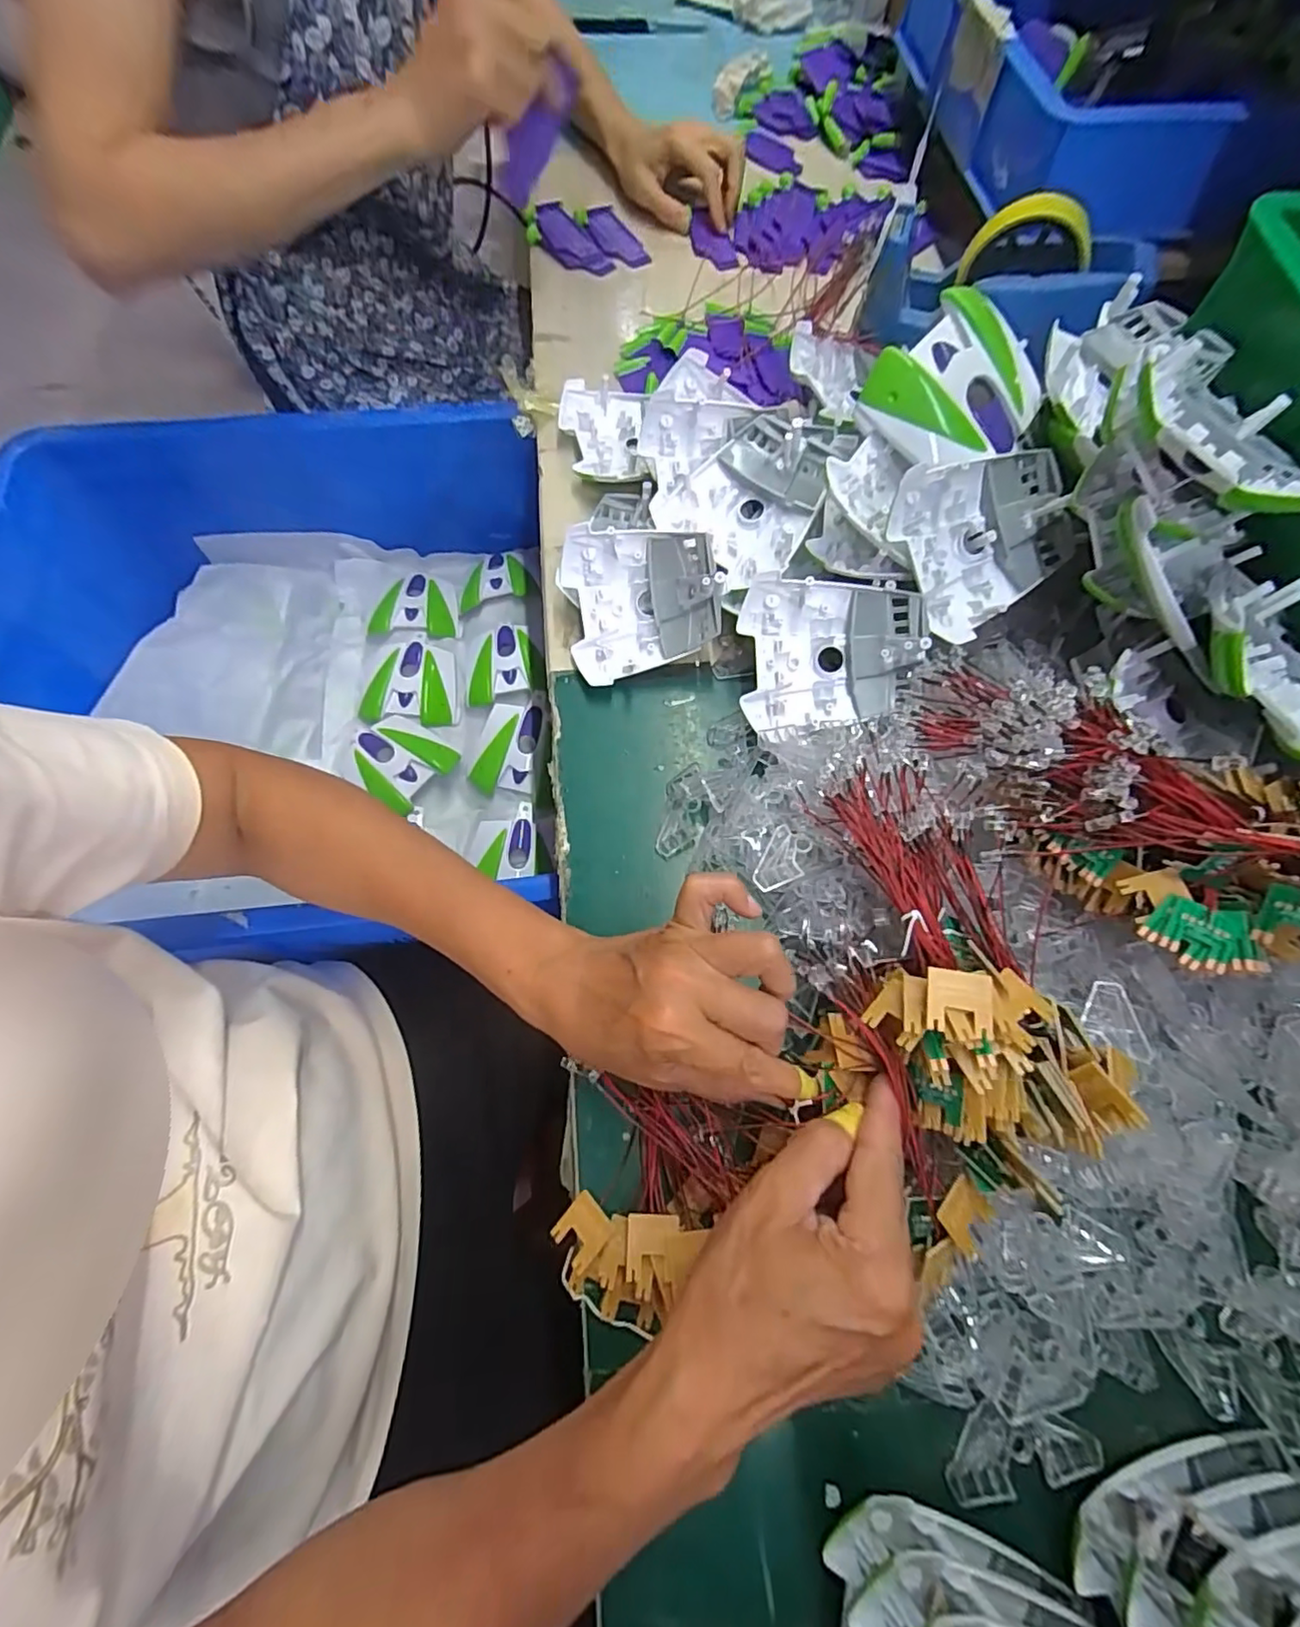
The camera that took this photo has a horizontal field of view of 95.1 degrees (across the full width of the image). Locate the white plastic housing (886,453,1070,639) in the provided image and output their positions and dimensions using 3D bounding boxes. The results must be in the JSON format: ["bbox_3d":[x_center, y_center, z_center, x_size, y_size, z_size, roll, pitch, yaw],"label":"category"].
[{"bbox_3d":[0.203,-0.173,0.363,0.105,0.022,0.095,-31,102,-1],"label":"white plastic housing"}]

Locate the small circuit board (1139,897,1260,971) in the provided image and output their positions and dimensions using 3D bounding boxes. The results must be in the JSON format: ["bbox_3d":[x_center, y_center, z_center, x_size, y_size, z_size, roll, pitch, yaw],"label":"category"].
[{"bbox_3d":[0.241,0.054,0.260,0.043,0.004,0.029,13,77,19],"label":"small circuit board"}]

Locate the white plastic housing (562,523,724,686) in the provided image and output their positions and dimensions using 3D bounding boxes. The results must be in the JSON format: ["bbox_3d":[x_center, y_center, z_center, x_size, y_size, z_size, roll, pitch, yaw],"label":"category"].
[{"bbox_3d":[-0.006,-0.142,0.399,0.101,0.021,0.096,-6,96,12],"label":"white plastic housing"}]

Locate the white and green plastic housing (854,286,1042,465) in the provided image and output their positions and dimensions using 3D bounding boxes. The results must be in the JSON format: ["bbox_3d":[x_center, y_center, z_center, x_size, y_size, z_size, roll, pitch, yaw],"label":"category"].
[{"bbox_3d":[0.180,-0.248,0.354,0.088,0.021,0.087,-43,98,8],"label":"white and green plastic housing"}]

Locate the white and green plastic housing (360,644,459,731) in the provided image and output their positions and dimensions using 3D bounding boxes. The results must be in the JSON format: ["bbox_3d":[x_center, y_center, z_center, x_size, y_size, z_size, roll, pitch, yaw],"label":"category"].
[{"bbox_3d":[-0.247,-0.131,0.622,0.090,0.039,0.095,-6,70,-2],"label":"white and green plastic housing"}]

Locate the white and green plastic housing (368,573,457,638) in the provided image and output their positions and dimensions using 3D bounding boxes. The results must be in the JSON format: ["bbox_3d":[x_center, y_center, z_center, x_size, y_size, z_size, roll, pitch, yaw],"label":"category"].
[{"bbox_3d":[-0.268,-0.238,0.669,0.092,0.020,0.094,-6,71,-2],"label":"white and green plastic housing"}]

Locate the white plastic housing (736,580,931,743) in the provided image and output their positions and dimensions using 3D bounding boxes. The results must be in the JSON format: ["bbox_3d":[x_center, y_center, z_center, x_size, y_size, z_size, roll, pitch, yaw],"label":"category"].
[{"bbox_3d":[0.110,-0.094,0.364,0.108,0.024,0.097,2,93,9],"label":"white plastic housing"}]

